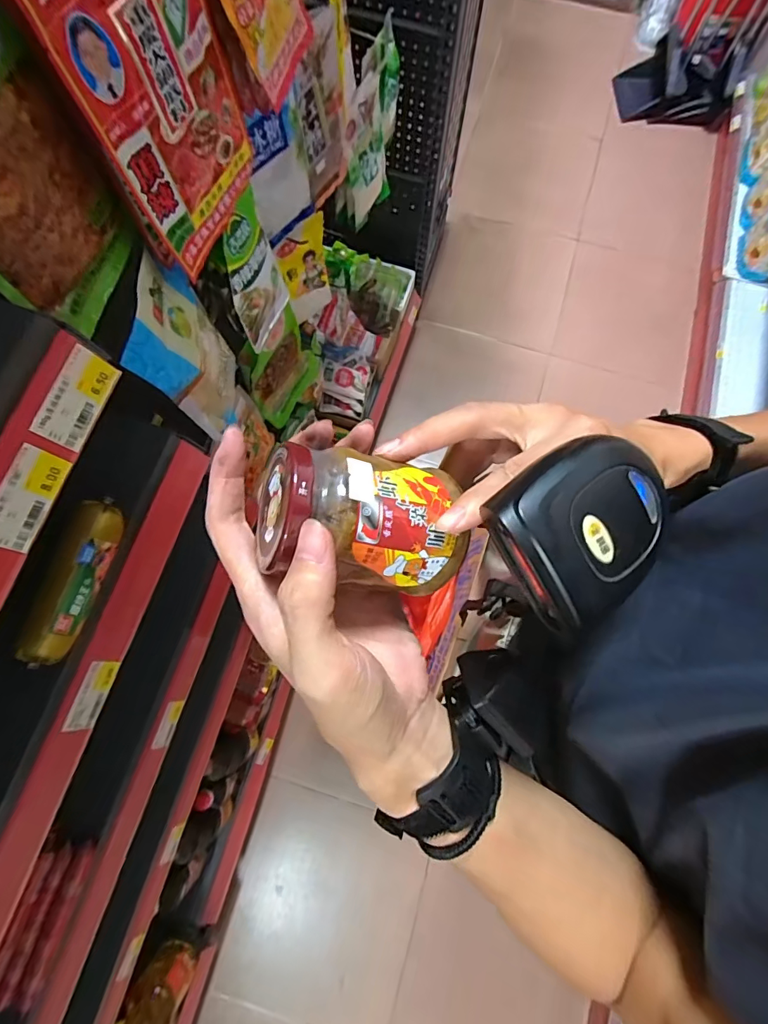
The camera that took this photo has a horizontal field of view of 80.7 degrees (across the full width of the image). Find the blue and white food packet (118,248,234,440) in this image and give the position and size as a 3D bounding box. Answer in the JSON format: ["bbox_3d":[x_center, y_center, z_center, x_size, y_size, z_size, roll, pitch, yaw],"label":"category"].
[{"bbox_3d":[-0.204,-0.172,0.485,0.039,0.170,0.136,1,76,0],"label":"blue and white food packet"}]

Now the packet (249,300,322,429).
[{"bbox_3d":[-0.167,-0.231,0.770,0.035,0.156,0.149,28,78,6],"label":"packet"}]

